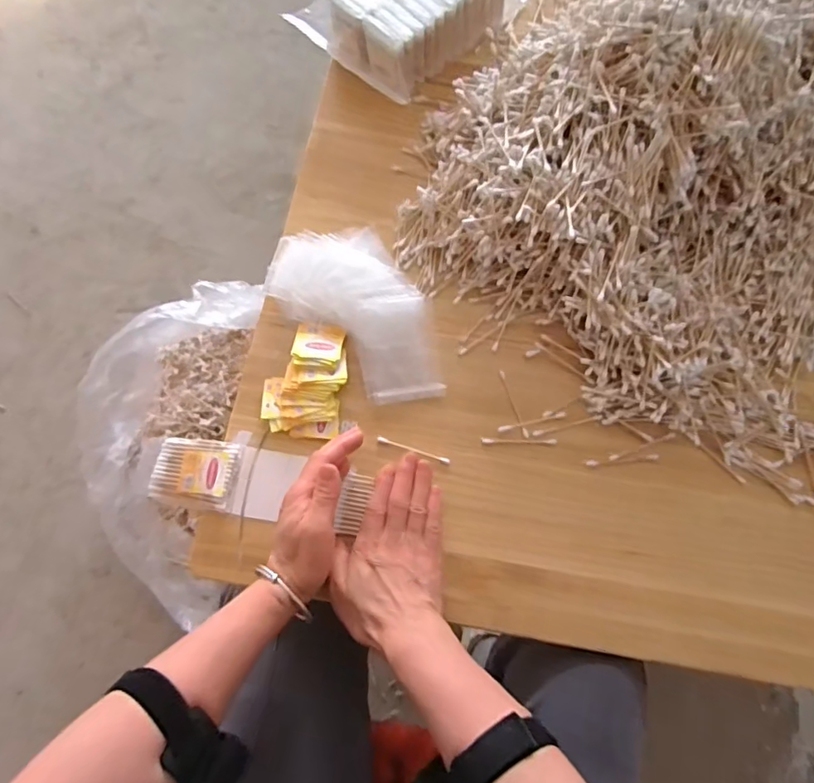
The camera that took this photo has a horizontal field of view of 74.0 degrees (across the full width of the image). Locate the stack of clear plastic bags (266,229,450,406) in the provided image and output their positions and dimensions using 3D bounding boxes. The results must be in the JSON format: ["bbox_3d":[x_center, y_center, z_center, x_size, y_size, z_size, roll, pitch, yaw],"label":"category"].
[{"bbox_3d":[-0.042,-0.080,0.522,0.114,0.028,0.205,-36,77,-13],"label":"stack of clear plastic bags"}]

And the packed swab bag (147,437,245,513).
[{"bbox_3d":[-0.188,0.072,0.483,0.073,0.009,0.059,10,72,1],"label":"packed swab bag"}]

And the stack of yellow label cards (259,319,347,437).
[{"bbox_3d":[-0.094,-0.013,0.505,0.071,0.019,0.107,8,72,0],"label":"stack of yellow label cards"}]

